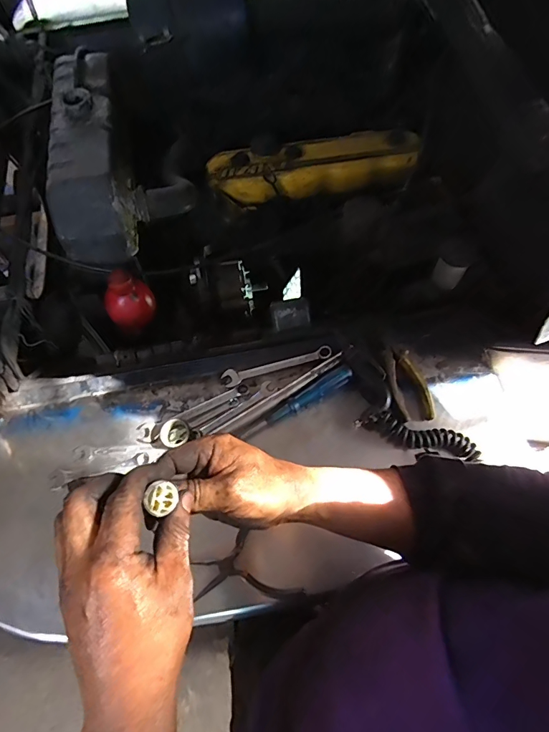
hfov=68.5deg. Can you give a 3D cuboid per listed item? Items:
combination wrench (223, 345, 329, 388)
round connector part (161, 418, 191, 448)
[{"bbox_3d":[0.004,-0.003,0.614,0.167,0.013,0.027,-16,67,-4],"label":"combination wrench"},{"bbox_3d":[-0.140,0.096,0.575,0.040,0.025,0.035,-17,67,-4],"label":"round connector part"}]

